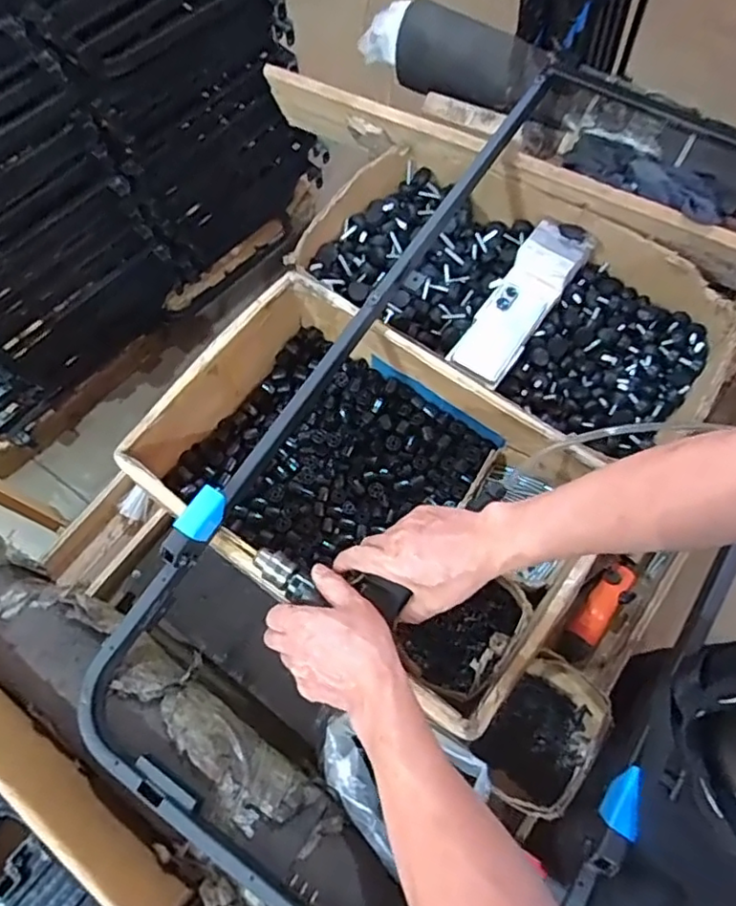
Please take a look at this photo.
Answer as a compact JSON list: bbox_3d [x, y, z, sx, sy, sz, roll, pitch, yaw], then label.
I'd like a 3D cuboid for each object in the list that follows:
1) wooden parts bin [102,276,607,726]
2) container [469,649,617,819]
[{"bbox_3d":[-0.002,0.039,0.793,0.499,0.168,0.361,34,74,14],"label":"wooden parts bin"},{"bbox_3d":[0.221,0.349,0.747,0.118,0.094,0.169,33,74,14],"label":"container"}]

